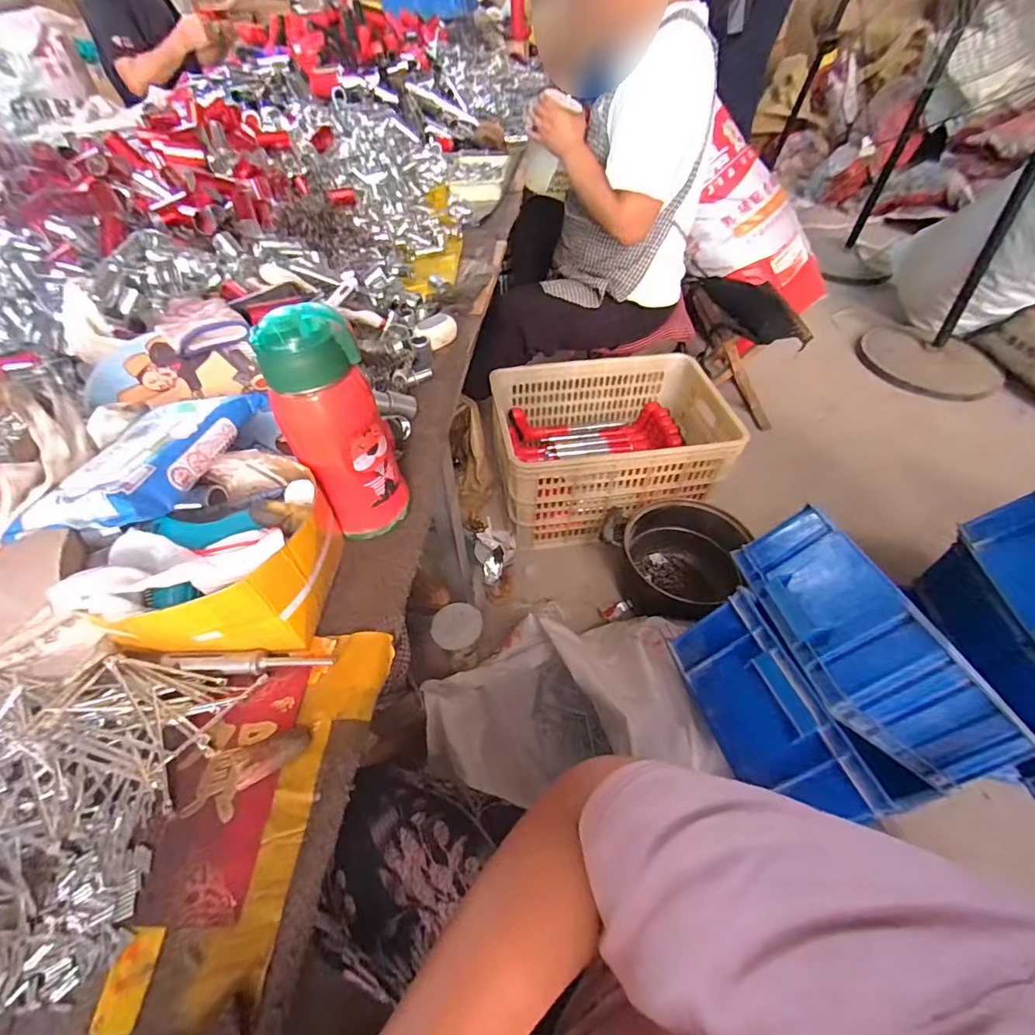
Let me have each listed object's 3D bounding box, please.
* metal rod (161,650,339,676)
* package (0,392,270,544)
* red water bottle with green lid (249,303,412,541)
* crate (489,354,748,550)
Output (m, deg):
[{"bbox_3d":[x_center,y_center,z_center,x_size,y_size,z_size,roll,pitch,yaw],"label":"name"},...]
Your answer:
[{"bbox_3d":[-0.212,0.114,0.384,0.126,0.013,0.018,-1,50,-1],"label":"metal rod"},{"bbox_3d":[-0.297,-0.056,0.389,0.106,0.032,0.170,7,50,5],"label":"package"},{"bbox_3d":[-0.151,-0.071,0.419,0.083,0.191,0.073,-21,53,-17],"label":"red water bottle with green lid"},{"bbox_3d":[0.221,-0.178,1.204,0.539,0.245,0.363,-6,50,-6],"label":"crate"}]

